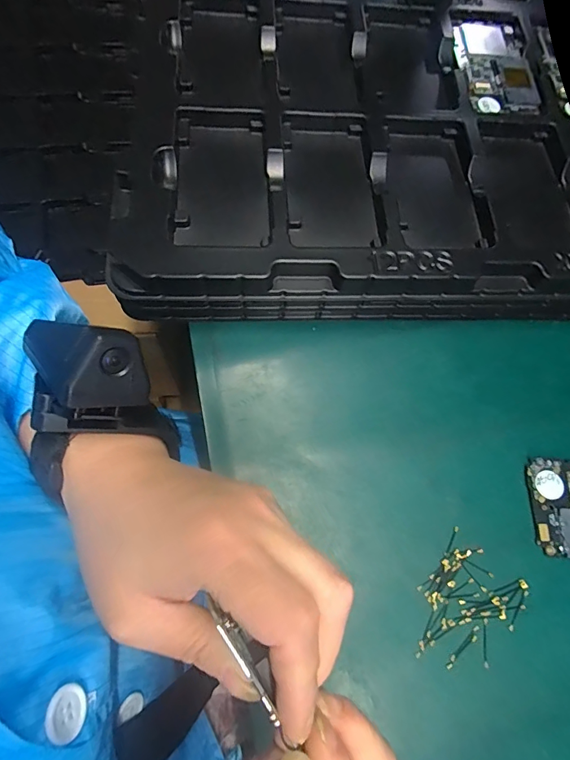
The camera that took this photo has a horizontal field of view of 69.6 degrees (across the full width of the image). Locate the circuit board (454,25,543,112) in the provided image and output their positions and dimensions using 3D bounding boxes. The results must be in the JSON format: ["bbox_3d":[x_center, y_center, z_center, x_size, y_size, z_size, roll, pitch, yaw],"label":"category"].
[{"bbox_3d":[0.197,-0.292,0.381,0.067,0.005,0.117,0,70,-7],"label":"circuit board"}]

